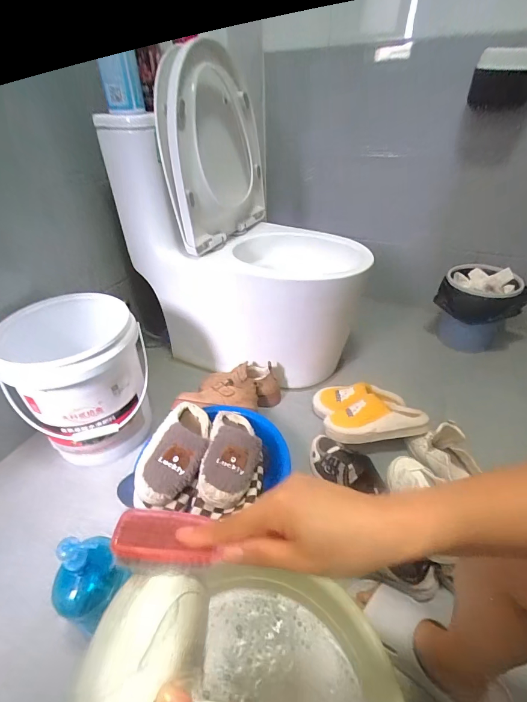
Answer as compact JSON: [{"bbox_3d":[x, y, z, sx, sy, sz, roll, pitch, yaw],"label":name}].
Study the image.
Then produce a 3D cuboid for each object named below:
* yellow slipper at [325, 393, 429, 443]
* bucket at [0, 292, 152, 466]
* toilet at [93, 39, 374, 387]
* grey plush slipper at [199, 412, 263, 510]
[{"bbox_3d":[0.278,0.168,0.902,0.236,0.059,0.108,-4,36,-3],"label":"yellow slipper"},{"bbox_3d":[-0.437,0.077,0.898,0.291,0.329,0.265,-9,39,-11],"label":"bucket"},{"bbox_3d":[-0.043,-0.340,1.051,0.611,0.750,0.407,15,39,21],"label":"toilet"},{"bbox_3d":[-0.063,0.206,0.759,0.113,0.066,0.238,2,36,5],"label":"grey plush slipper"}]

